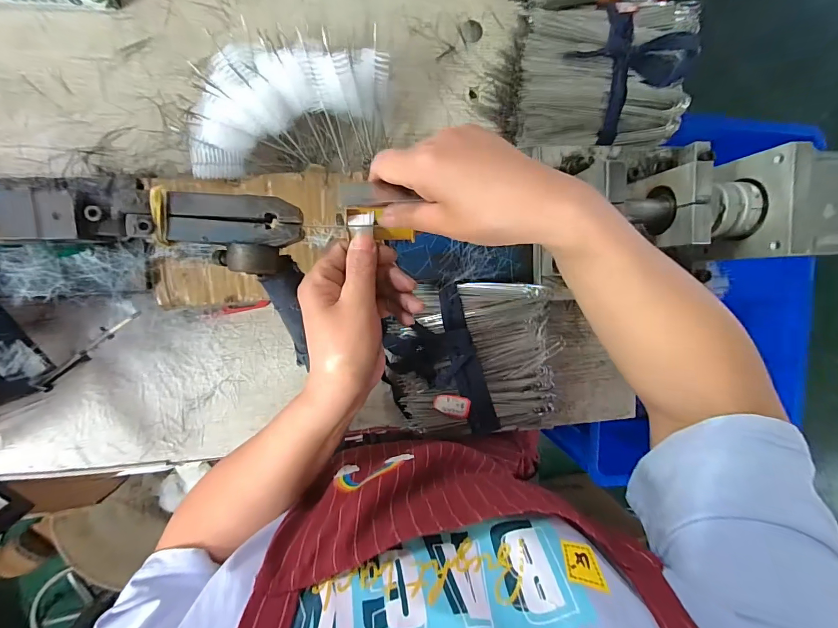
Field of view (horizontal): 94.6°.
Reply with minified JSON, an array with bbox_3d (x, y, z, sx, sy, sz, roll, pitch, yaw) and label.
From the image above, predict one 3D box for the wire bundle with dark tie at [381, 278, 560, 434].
[{"bbox_3d":[0.057,0.051,0.401,0.172,0.056,0.165,-1,95,-9],"label":"wire bundle with dark tie"}]

